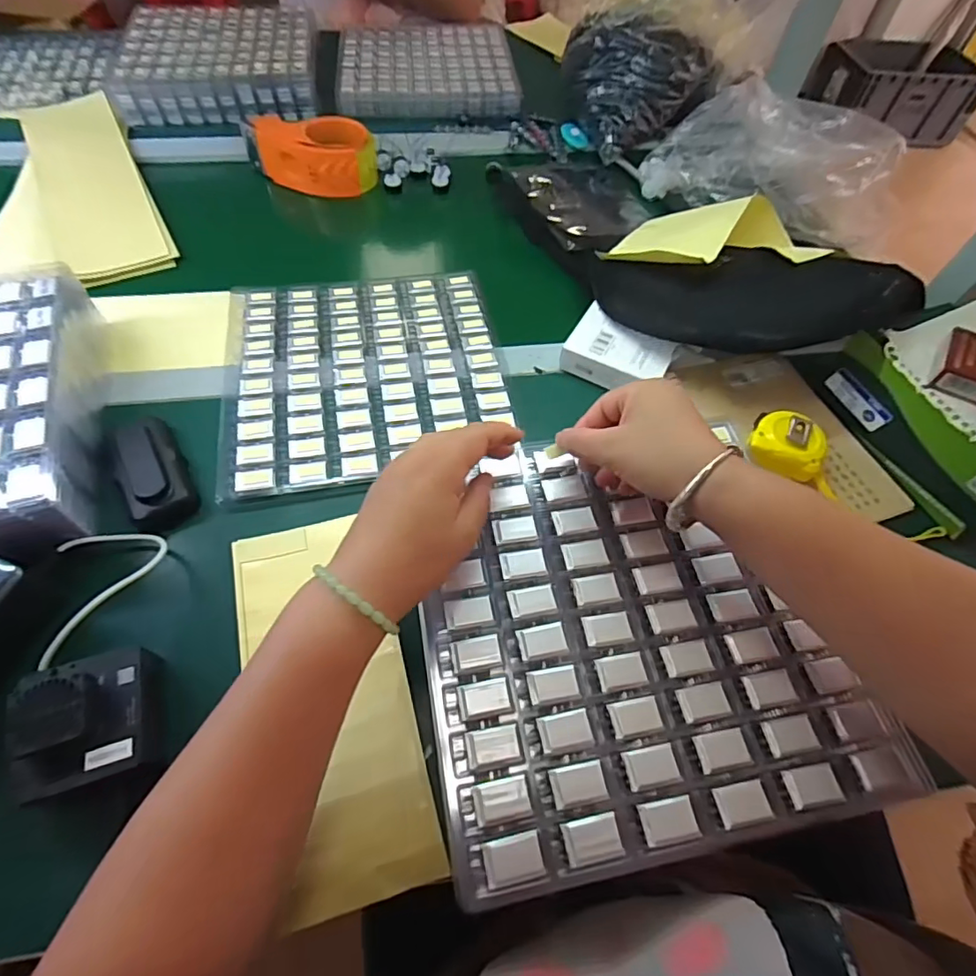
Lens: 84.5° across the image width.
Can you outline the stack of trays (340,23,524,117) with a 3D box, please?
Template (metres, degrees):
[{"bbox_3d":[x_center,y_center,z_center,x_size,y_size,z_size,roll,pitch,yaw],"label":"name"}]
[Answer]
[{"bbox_3d":[-0.094,-0.647,0.826,0.265,0.029,0.286,-4,58,-6],"label":"stack of trays"}]

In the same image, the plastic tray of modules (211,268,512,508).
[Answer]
[{"bbox_3d":[-0.117,-0.116,0.524,0.257,0.016,0.262,-9,61,-7],"label":"plastic tray of modules"}]

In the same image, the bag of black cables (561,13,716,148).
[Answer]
[{"bbox_3d":[0.217,-0.582,0.750,0.173,0.115,0.149,-19,60,-15],"label":"bag of black cables"}]

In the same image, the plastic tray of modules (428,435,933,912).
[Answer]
[{"bbox_3d":[0.087,0.082,0.346,0.253,0.012,0.251,-10,62,-8],"label":"plastic tray of modules"}]

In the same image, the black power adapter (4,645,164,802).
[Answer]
[{"bbox_3d":[-0.246,0.146,0.336,0.074,0.050,0.076,-15,62,-12],"label":"black power adapter"}]

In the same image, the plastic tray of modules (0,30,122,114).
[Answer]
[{"bbox_3d":[-0.706,-0.646,0.821,0.240,0.017,0.273,-10,58,-10],"label":"plastic tray of modules"}]

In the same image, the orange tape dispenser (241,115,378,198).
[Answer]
[{"bbox_3d":[-0.231,-0.428,0.692,0.168,0.061,0.073,0,60,-3],"label":"orange tape dispenser"}]

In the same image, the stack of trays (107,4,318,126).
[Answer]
[{"bbox_3d":[-0.390,-0.626,0.786,0.271,0.052,0.247,-9,58,-9],"label":"stack of trays"}]

